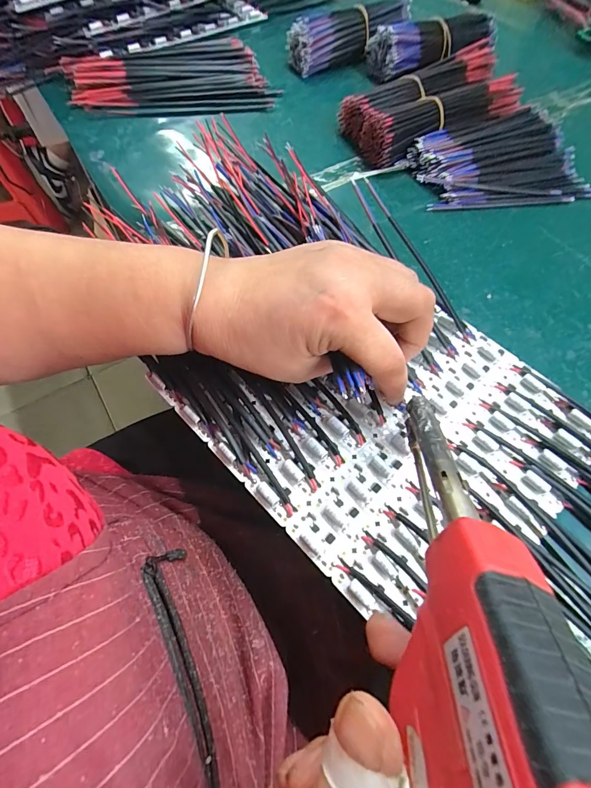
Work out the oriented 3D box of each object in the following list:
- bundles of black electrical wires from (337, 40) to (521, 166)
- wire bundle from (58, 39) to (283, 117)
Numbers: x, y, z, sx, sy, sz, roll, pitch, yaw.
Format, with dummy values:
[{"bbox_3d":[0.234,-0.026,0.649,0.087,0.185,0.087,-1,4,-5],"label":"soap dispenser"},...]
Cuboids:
[{"bbox_3d":[0.145,-0.298,0.381,0.200,0.038,0.098,-26,67,-14],"label":"bundles of black electrical wires"},{"bbox_3d":[-0.134,-0.345,0.402,0.211,0.026,0.095,-5,63,-5],"label":"wire bundle"}]

